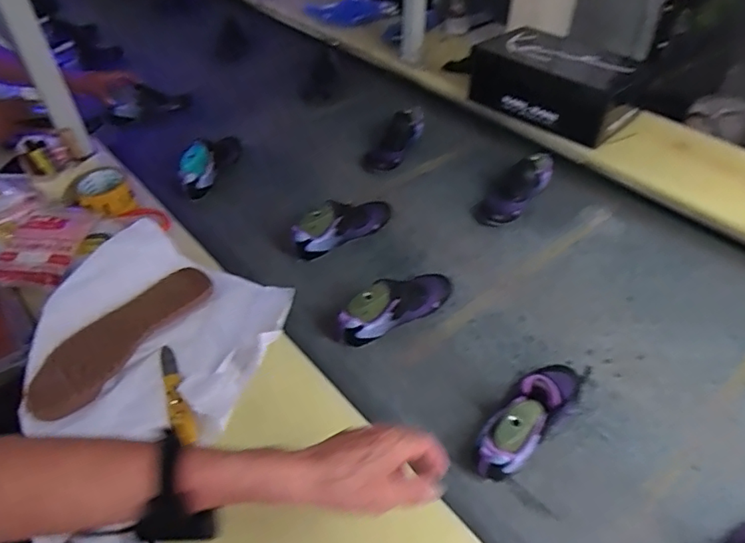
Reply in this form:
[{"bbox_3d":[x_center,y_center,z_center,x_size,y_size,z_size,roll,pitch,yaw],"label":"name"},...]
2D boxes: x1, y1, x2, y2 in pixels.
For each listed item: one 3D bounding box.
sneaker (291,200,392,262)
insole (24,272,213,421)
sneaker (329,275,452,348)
[{"bbox_3d":[-0.052,-0.095,0.973,0.207,0.083,0.063,-25,49,-24],"label":"sneaker"},{"bbox_3d":[-0.347,0.082,0.742,0.094,0.029,0.277,20,48,21],"label":"insole"},{"bbox_3d":[0.041,0.048,0.836,0.215,0.085,0.065,-29,51,-26],"label":"sneaker"}]

